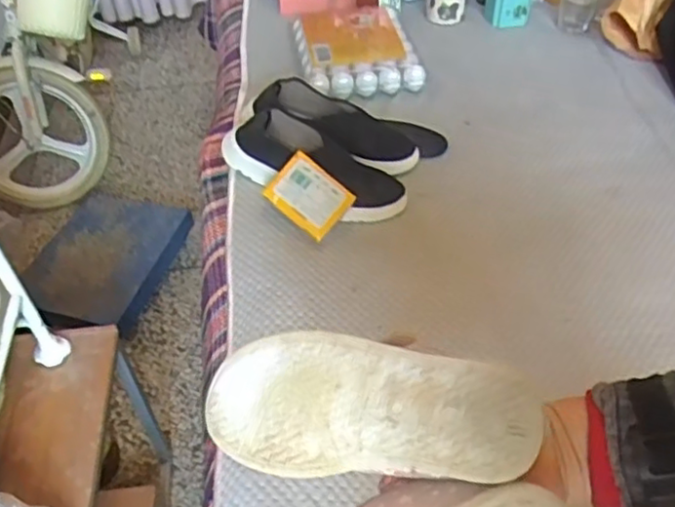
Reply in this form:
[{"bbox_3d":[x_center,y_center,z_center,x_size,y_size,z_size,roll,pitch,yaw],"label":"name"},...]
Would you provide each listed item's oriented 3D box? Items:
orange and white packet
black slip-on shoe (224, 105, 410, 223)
[{"bbox_3d":[-0.040,-0.085,0.978,0.111,0.014,0.086,40,74,6],"label":"orange and white packet"},{"bbox_3d":[-0.033,-0.138,1.059,0.290,0.076,0.104,24,50,-1],"label":"black slip-on shoe"}]

